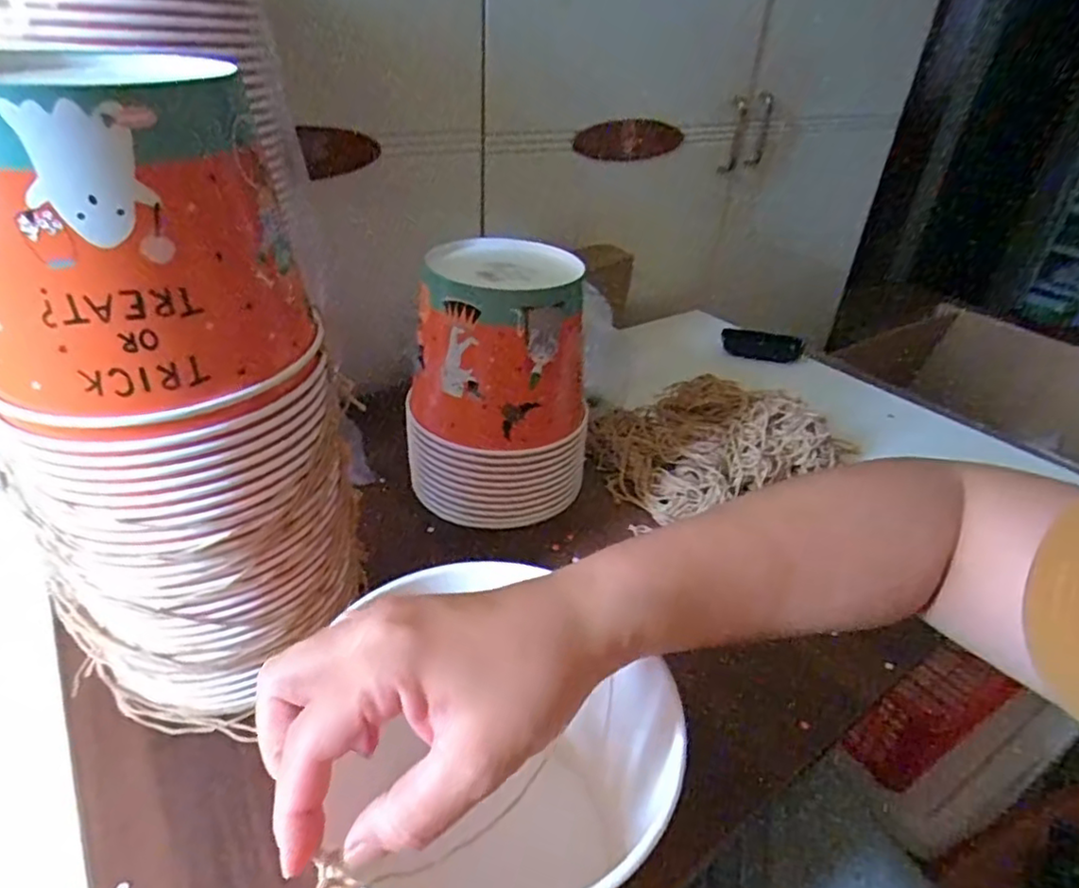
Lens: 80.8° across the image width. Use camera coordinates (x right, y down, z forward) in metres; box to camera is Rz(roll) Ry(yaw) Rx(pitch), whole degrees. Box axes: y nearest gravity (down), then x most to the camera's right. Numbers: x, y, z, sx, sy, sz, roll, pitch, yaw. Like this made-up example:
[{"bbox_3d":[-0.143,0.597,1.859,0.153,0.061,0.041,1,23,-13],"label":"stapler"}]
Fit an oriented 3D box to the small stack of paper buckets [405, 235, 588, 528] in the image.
[{"bbox_3d":[-0.037,-0.049,0.556,0.151,0.224,0.134,2,34,-4],"label":"small stack of paper buckets"}]

